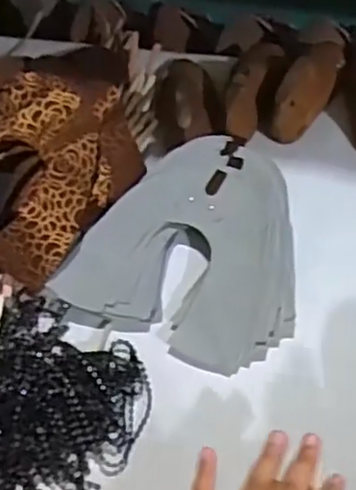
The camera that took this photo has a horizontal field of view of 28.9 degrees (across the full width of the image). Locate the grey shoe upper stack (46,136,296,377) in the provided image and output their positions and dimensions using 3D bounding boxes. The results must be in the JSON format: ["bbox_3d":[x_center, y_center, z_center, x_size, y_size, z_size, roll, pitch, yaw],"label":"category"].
[{"bbox_3d":[0.021,-0.005,0.577,0.176,0.025,0.198,17,58,16],"label":"grey shoe upper stack"}]

